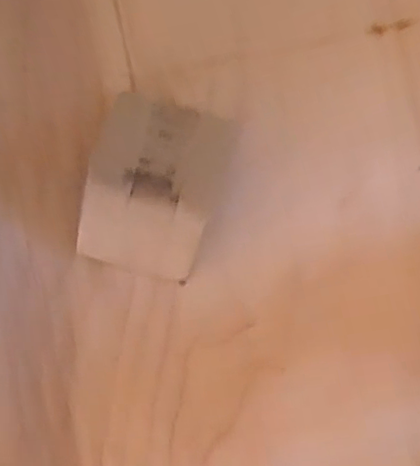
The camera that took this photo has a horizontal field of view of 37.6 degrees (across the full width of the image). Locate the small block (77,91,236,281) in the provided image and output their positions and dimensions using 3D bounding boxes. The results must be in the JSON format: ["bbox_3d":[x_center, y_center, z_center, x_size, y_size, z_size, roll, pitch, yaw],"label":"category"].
[{"bbox_3d":[-0.023,-0.018,0.256,0.051,0.030,0.073,16,94,-4],"label":"small block"}]

